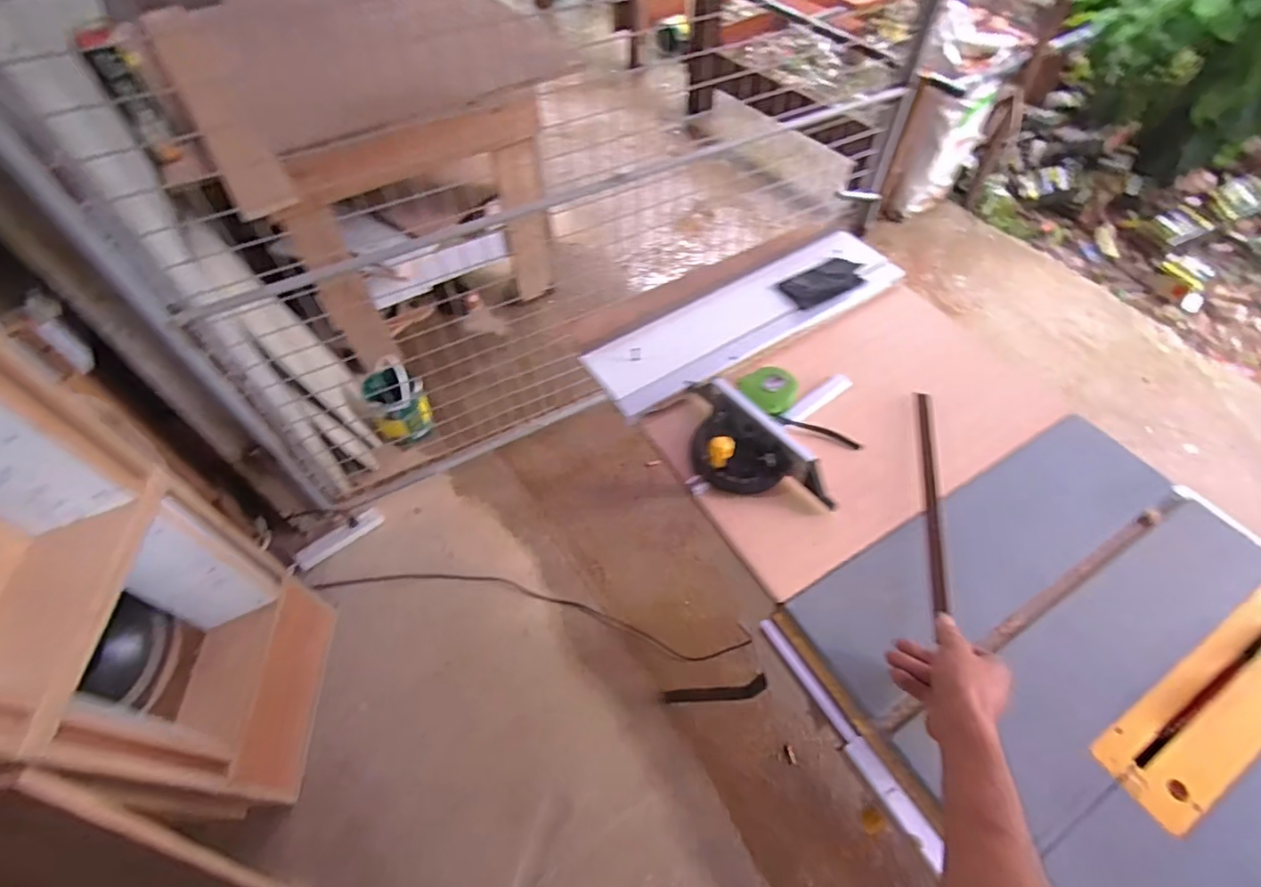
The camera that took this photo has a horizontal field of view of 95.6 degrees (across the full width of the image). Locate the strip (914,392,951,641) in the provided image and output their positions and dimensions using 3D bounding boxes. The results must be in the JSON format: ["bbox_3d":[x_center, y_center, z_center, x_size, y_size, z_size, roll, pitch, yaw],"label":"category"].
[{"bbox_3d":[0.403,0.062,0.765,0.019,0.005,0.340,-1,54,22],"label":"strip"}]

